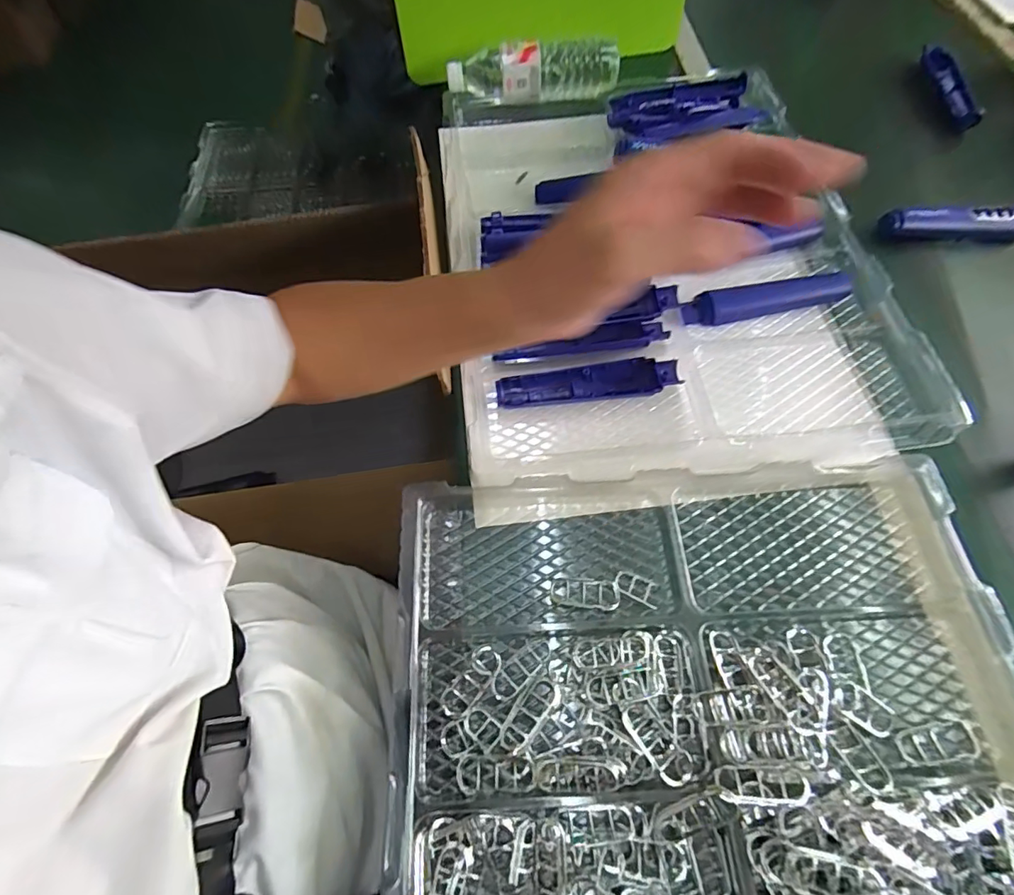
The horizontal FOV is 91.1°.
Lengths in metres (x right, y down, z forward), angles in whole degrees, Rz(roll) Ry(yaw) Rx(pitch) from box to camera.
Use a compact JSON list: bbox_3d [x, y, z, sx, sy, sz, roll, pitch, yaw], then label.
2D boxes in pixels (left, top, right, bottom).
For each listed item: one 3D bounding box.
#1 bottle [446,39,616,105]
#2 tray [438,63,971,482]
[{"bbox_3d":[0.035,-0.498,0.659,0.226,0.053,0.063,-1,64,3],"label":"bottle"},{"bbox_3d":[0.163,-0.221,0.547,0.435,0.050,0.556,-3,63,-1],"label":"tray"}]

